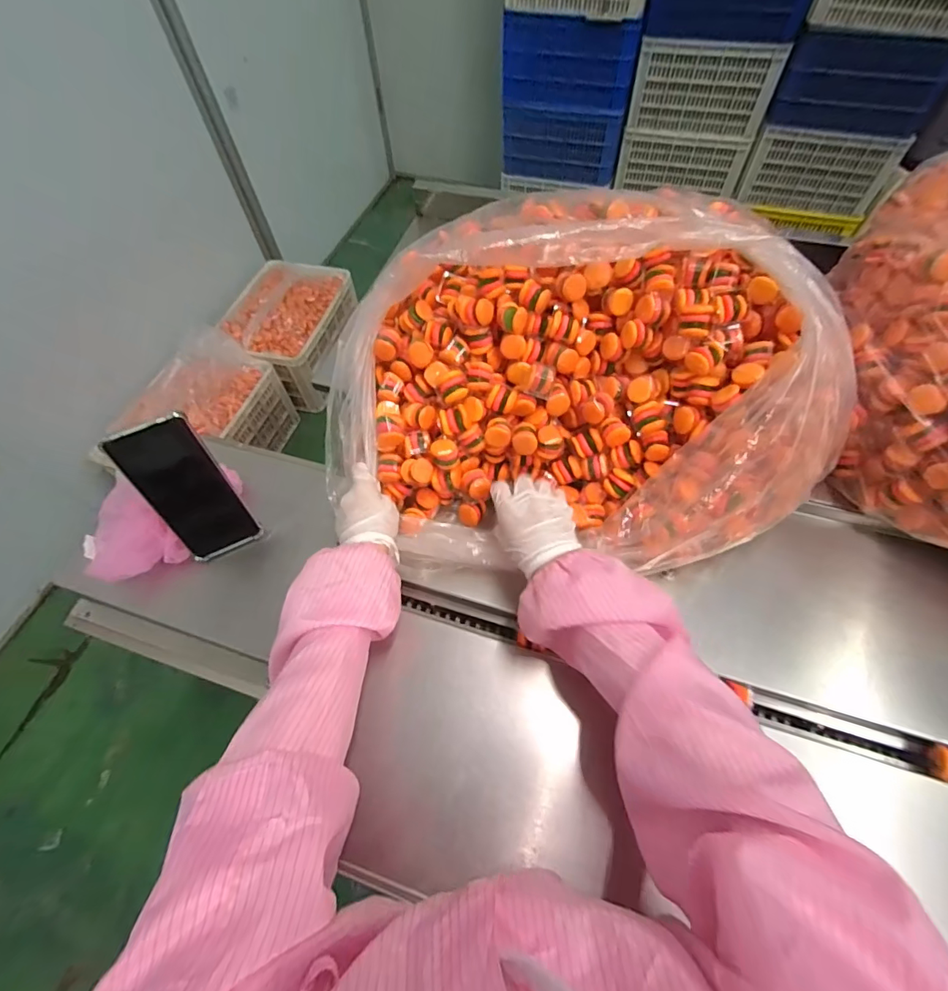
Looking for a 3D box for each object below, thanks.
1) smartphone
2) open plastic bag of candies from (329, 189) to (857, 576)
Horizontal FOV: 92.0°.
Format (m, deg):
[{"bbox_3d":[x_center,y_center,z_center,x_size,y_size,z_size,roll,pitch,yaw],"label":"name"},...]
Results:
[{"bbox_3d":[-0.301,-0.002,0.486,0.077,0.164,0.009,-30,41,-18],"label":"smartphone"},{"bbox_3d":[0.094,-0.137,0.525,0.499,0.209,0.472,-24,62,-11],"label":"open plastic bag of candies"}]

